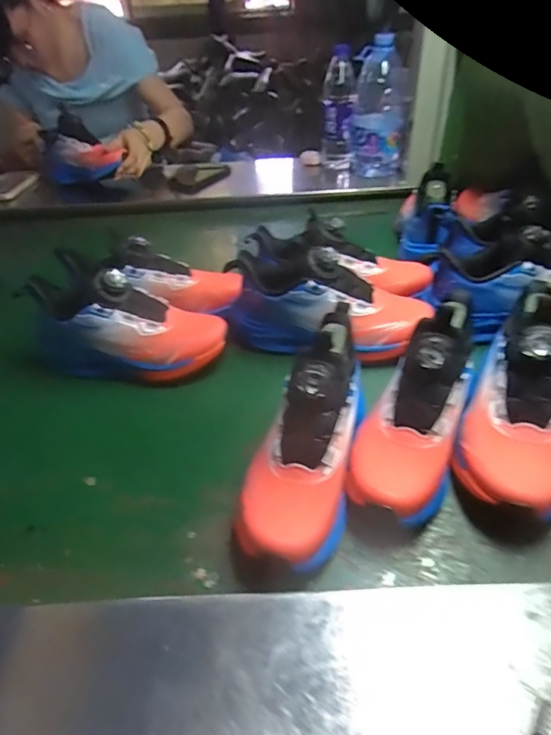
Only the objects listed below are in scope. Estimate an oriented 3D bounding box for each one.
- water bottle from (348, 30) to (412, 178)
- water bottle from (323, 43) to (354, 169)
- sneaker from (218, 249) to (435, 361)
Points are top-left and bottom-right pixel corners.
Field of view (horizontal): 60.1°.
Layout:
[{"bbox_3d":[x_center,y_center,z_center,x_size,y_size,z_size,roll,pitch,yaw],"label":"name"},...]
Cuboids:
[{"bbox_3d":[0.213,-0.522,0.972,0.114,0.233,0.089,5,41,10],"label":"water bottle"},{"bbox_3d":[0.133,-0.534,1.016,0.060,0.240,0.079,2,41,6],"label":"water bottle"},{"bbox_3d":[0.055,-0.082,0.560,0.242,0.099,0.084,5,41,10],"label":"sneaker"}]

